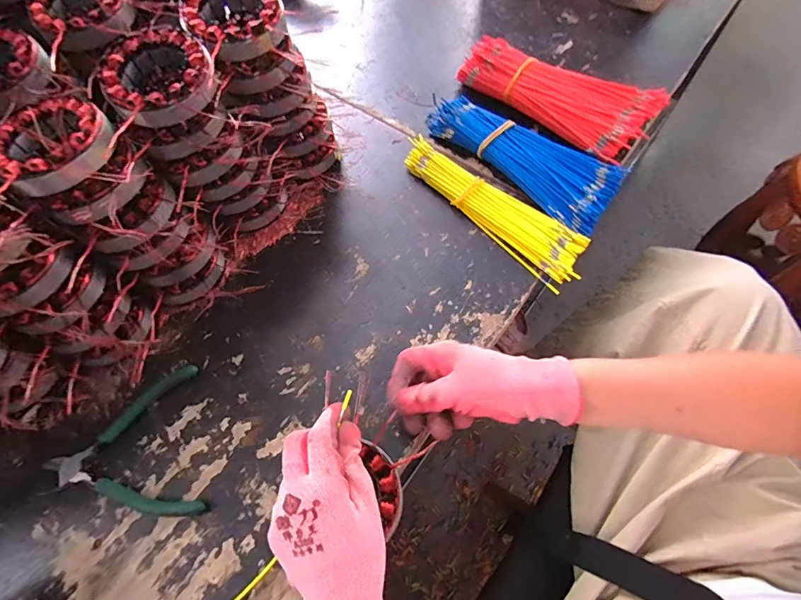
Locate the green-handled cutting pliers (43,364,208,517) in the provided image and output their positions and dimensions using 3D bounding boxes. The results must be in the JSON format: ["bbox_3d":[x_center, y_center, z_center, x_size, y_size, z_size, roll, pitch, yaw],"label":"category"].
[{"bbox_3d":[-0.248,0.135,0.376,0.131,0.011,0.134,-14,64,-7],"label":"green-handled cutting pliers"}]

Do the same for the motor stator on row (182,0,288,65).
[{"bbox_3d":[-0.146,-0.250,0.382,0.082,0.032,0.095,-13,64,-7],"label":"motor stator on row"}]

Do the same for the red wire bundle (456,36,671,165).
[{"bbox_3d":[0.202,-0.272,0.550,0.238,0.052,0.098,41,70,18],"label":"red wire bundle"}]

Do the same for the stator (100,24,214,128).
[{"bbox_3d":[-0.201,-0.186,0.357,0.084,0.034,0.091,-25,66,-12],"label":"stator"}]

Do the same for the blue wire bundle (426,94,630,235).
[{"bbox_3d":[0.153,-0.183,0.520,0.100,0.035,0.251,-40,70,-18],"label":"blue wire bundle"}]

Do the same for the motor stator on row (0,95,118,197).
[{"bbox_3d":[-0.268,-0.121,0.324,0.098,0.023,0.083,35,68,16],"label":"motor stator on row"}]

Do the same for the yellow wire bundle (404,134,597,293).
[{"bbox_3d":[0.107,-0.113,0.492,0.067,0.022,0.246,-38,69,-17],"label":"yellow wire bundle"}]

